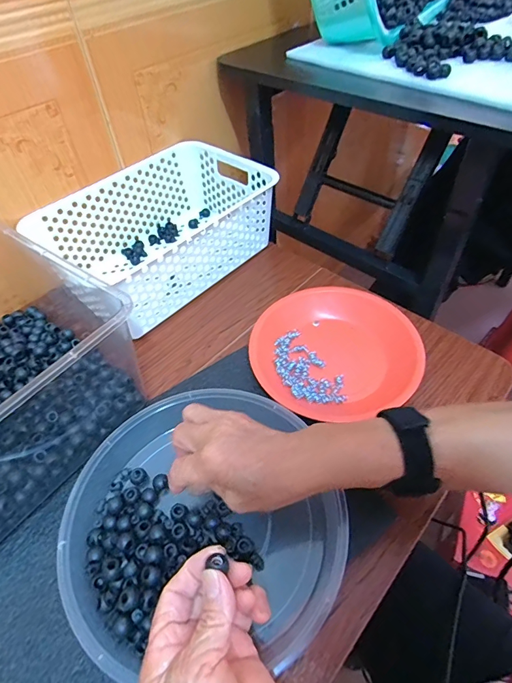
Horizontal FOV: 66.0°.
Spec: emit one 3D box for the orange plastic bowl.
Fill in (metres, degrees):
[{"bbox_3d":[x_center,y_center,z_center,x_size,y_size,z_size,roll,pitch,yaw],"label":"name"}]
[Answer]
[{"bbox_3d":[0.090,0.012,0.470,0.189,0.034,0.181,-1,50,2],"label":"orange plastic bowl"}]

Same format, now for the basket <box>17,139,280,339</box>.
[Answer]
[{"bbox_3d":[-0.134,-0.156,0.571,0.198,0.112,0.294,34,59,27],"label":"basket"}]

